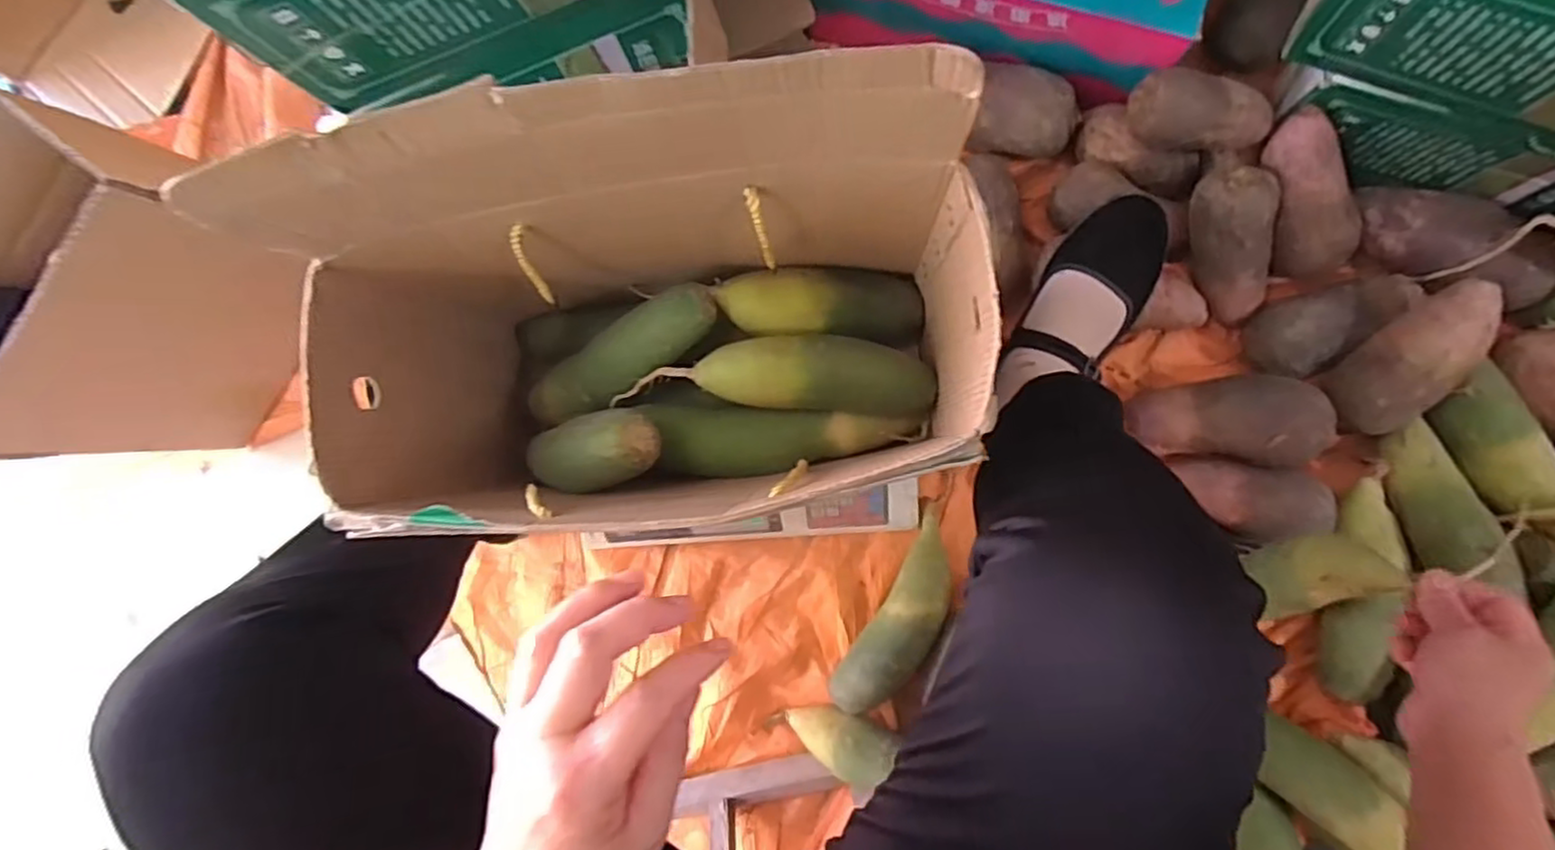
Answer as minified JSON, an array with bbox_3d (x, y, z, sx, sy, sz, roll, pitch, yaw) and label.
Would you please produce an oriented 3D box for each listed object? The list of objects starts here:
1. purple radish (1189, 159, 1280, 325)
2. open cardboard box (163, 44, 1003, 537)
[{"bbox_3d":[0.406,-0.160,0.626,0.062,0.060,0.140,-16,119,7],"label":"purple radish"},{"bbox_3d":[-0.070,-0.040,0.426,0.365,0.314,0.178,-5,87,7],"label":"open cardboard box"}]

